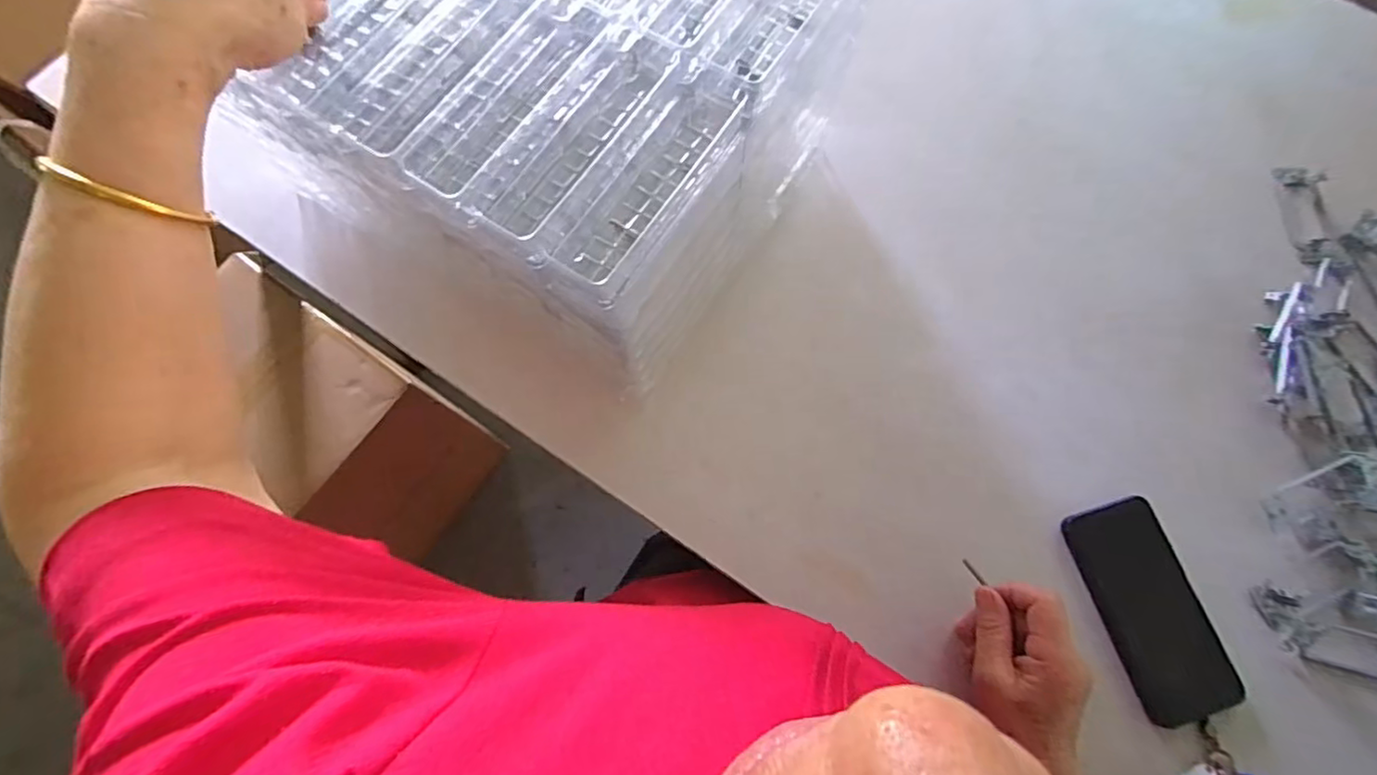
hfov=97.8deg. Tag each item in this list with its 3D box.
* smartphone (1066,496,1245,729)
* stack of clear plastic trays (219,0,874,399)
[{"bbox_3d":[0.385,0.182,0.500,0.080,0.016,0.169,-17,74,-4],"label":"smartphone"},{"bbox_3d":[-0.119,-0.269,0.505,0.419,0.194,0.315,36,77,10],"label":"stack of clear plastic trays"}]

